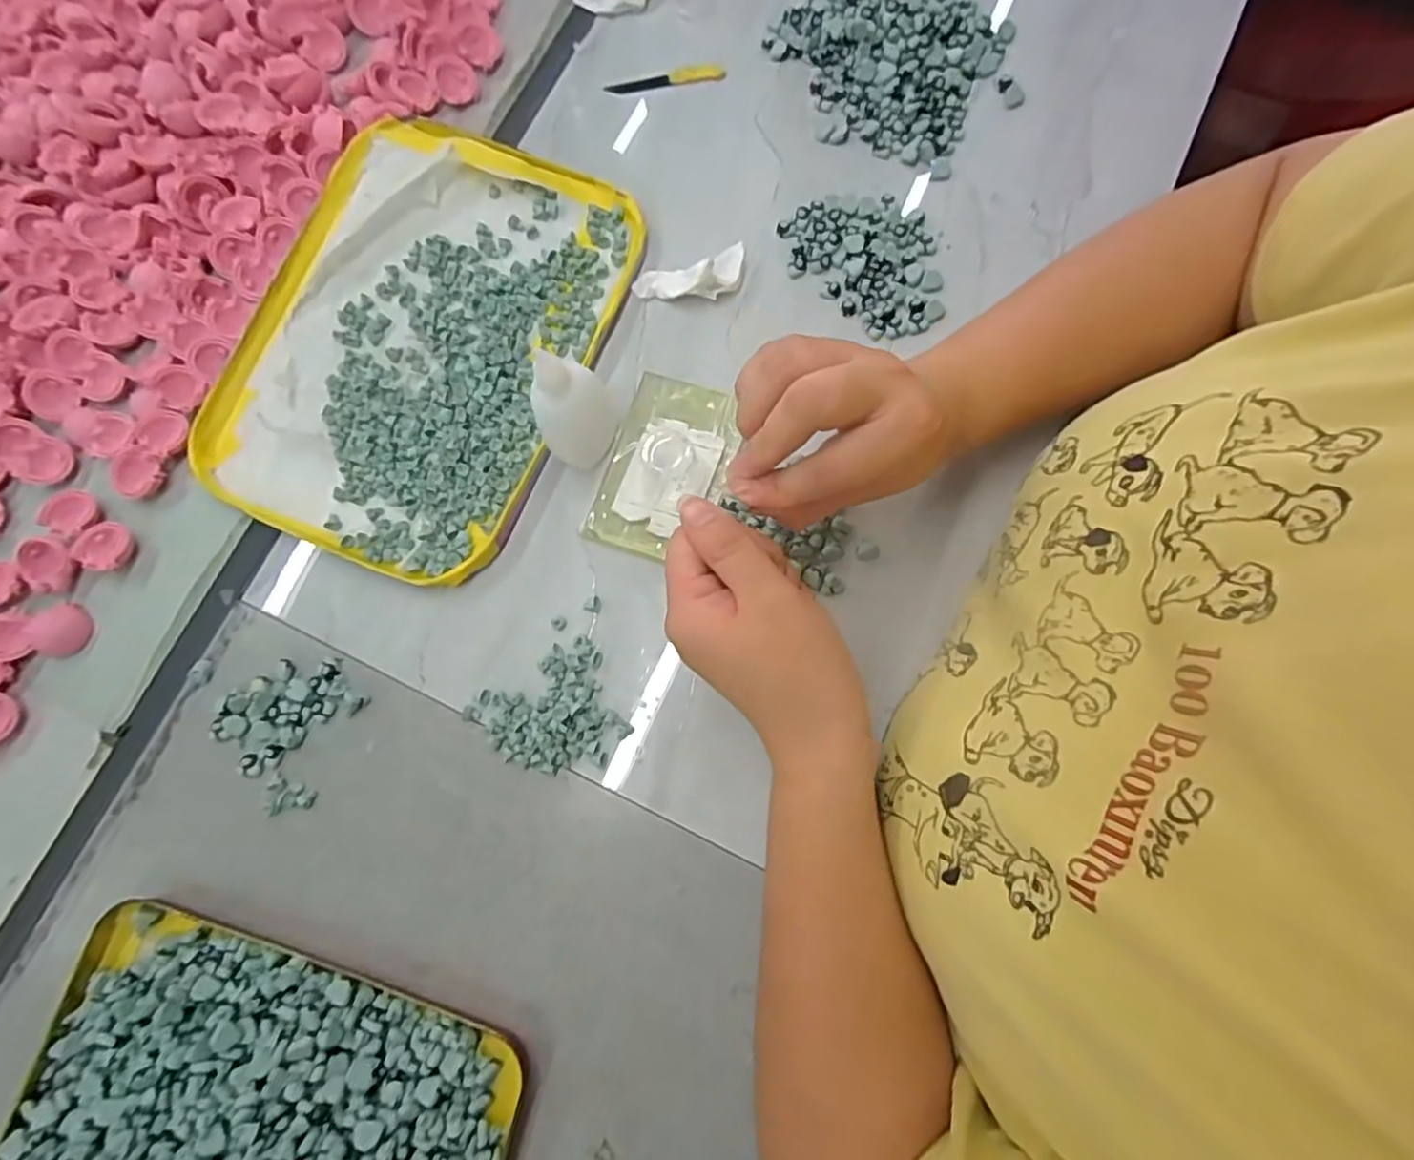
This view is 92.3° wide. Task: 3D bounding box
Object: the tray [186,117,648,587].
[{"bbox_3d":[-0.177,-0.149,0.414,0.208,0.017,0.271,21,79,6],"label":"tray"}]

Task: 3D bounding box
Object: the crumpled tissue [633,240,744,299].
[{"bbox_3d":[-0.010,-0.184,0.410,0.067,0.025,0.026,-10,77,-1],"label":"crumpled tissue"}]

